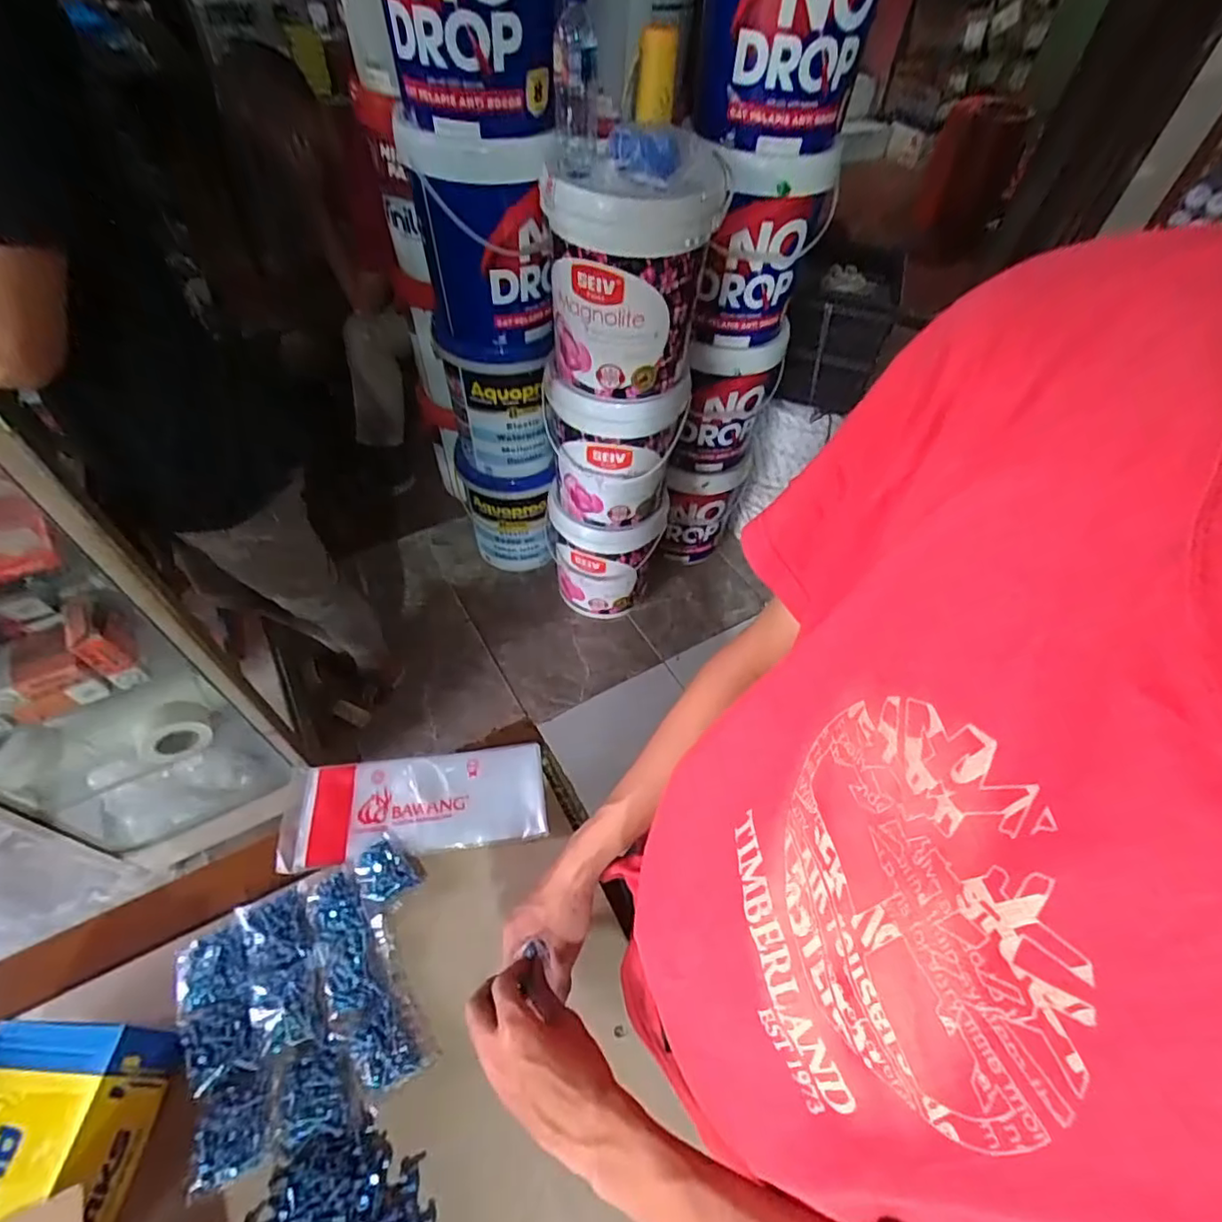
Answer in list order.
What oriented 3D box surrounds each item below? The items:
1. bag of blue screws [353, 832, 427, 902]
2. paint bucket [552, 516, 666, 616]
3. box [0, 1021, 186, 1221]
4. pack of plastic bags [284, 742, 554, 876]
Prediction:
[{"bbox_3d":[-0.230,0.264,0.610,0.067,0.023,0.055,32,57,20],"label":"bag of blue screws"},{"bbox_3d":[-0.019,-0.177,1.695,0.294,0.397,0.243,-5,53,-7],"label":"paint bucket"},{"bbox_3d":[-0.415,0.390,0.442,0.098,0.088,0.142,5,52,1],"label":"box"},{"bbox_3d":[-0.214,0.211,0.664,0.276,0.012,0.108,-5,53,-7],"label":"pack of plastic bags"}]

